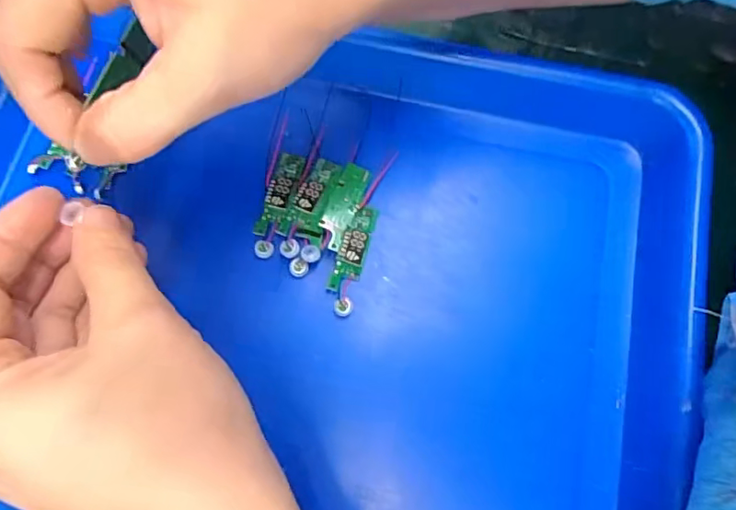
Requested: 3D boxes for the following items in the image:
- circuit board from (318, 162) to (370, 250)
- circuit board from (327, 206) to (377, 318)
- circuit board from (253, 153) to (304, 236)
[{"bbox_3d":[-0.012,-0.022,0.250,0.014,0.005,0.042,17,73,7],"label":"circuit board"},{"bbox_3d":[-0.007,0.001,0.245,0.013,0.008,0.050,13,72,6],"label":"circuit board"},{"bbox_3d":[-0.040,-0.028,0.255,0.014,0.005,0.041,13,72,6],"label":"circuit board"}]

